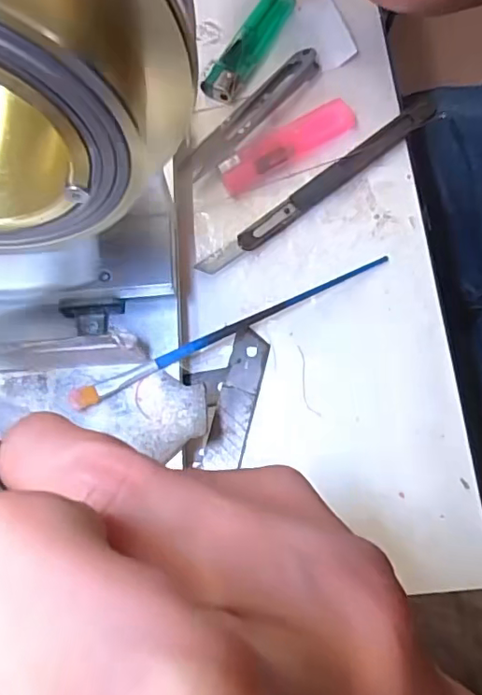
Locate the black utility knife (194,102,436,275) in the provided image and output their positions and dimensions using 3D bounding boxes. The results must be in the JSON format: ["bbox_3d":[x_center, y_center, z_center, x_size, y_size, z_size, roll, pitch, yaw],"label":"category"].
[{"bbox_3d":[0.040,-0.084,0.283,0.147,0.010,0.014,-37,76,-8],"label":"black utility knife"}]

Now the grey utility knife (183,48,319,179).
[{"bbox_3d":[0.005,-0.128,0.297,0.021,0.007,0.098,40,79,12],"label":"grey utility knife"}]

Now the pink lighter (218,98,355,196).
[{"bbox_3d":[0.024,-0.109,0.291,0.080,0.007,0.021,-33,75,-7],"label":"pink lighter"}]

